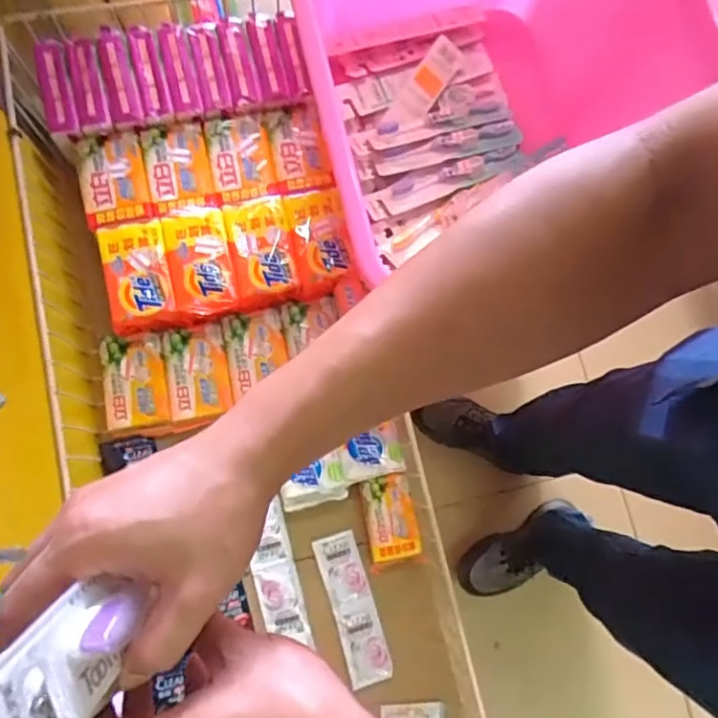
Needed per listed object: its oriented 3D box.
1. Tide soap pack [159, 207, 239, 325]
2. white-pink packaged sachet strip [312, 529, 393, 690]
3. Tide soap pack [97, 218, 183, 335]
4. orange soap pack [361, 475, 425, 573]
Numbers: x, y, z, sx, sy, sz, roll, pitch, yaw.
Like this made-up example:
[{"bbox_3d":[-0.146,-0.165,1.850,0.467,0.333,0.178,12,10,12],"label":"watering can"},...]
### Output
[{"bbox_3d":[-0.176,-0.105,0.637,0.068,0.033,0.123,-11,80,-3],"label":"Tide soap pack"},{"bbox_3d":[-0.006,0.272,0.624,0.045,0.013,0.156,-17,80,-4],"label":"white-pink packaged sachet strip"},{"bbox_3d":[-0.241,-0.091,0.632,0.069,0.035,0.118,-11,80,-3],"label":"Tide soap pack"},{"bbox_3d":[0.034,0.180,0.636,0.055,0.022,0.097,-11,80,-3],"label":"orange soap pack"}]

